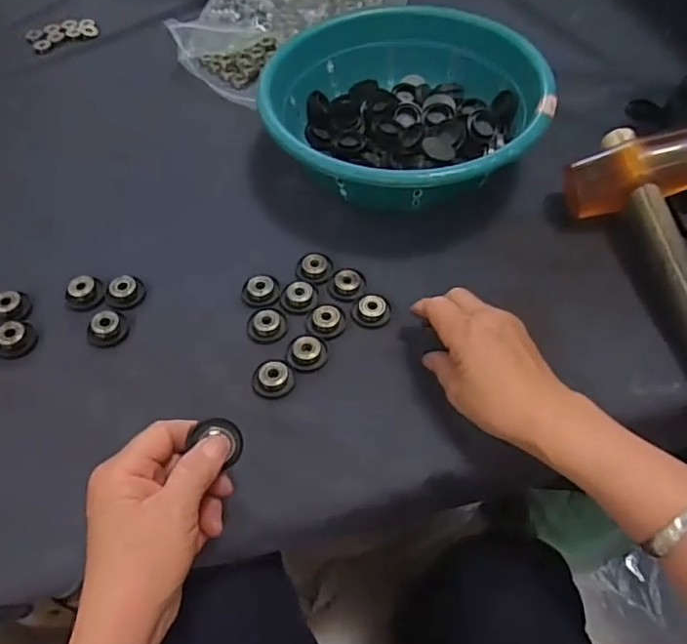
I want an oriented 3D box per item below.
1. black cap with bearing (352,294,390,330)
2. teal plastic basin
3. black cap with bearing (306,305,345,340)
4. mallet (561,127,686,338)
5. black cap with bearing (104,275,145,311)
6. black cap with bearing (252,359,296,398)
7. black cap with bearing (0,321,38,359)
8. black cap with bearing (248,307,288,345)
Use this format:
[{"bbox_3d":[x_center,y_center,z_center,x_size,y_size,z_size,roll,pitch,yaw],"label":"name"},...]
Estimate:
[{"bbox_3d":[0.023,-0.010,0.480,0.030,0.014,0.026,3,54,3],"label":"black cap with bearing"},{"bbox_3d":[0.056,-0.185,0.565,0.245,0.112,0.241,0,54,0],"label":"teal plastic basin"},{"bbox_3d":[-0.013,0.000,0.474,0.028,0.013,0.025,-35,61,-22],"label":"black cap with bearing"},{"bbox_3d":[0.272,-0.042,0.453,0.105,0.066,0.298,-9,54,-6],"label":"mallet"},{"bbox_3d":[-0.183,-0.025,0.492,0.032,0.014,0.028,-30,59,-20],"label":"black cap with bearing"},{"bbox_3d":[-0.053,0.044,0.446,0.030,0.014,0.027,-38,62,-24],"label":"black cap with bearing"},{"bbox_3d":[-0.260,0.013,0.465,0.027,0.012,0.032,38,63,24],"label":"black cap with bearing"},{"bbox_3d":[-0.062,0.003,0.474,0.031,0.012,0.027,-14,55,-10],"label":"black cap with bearing"}]

